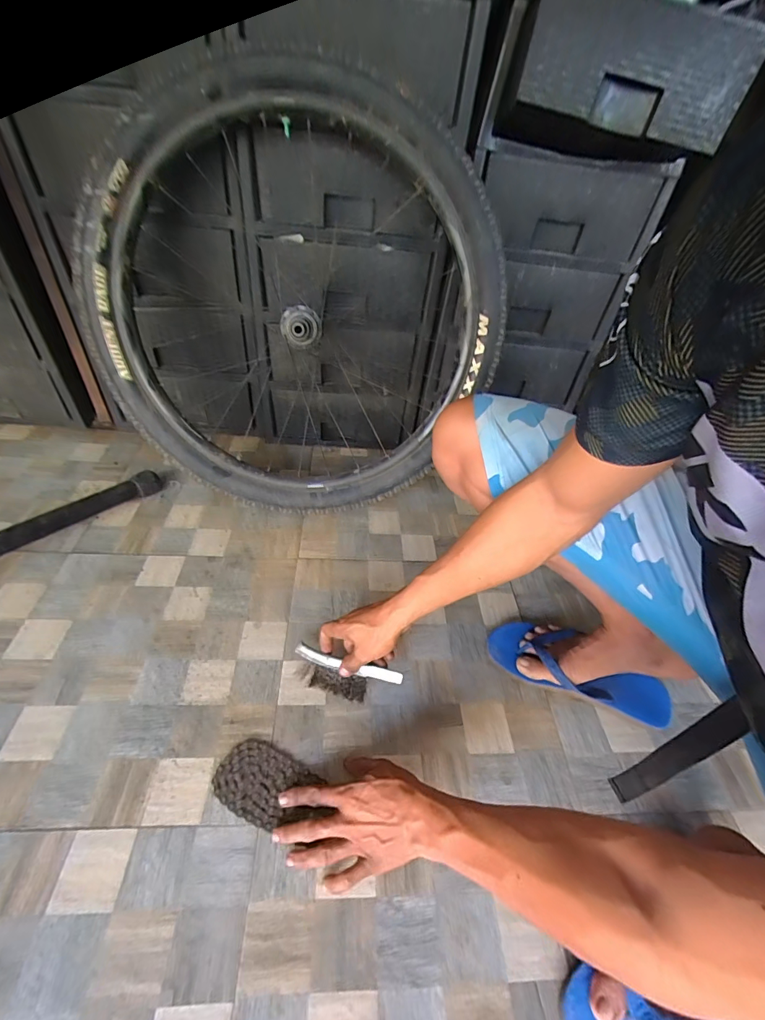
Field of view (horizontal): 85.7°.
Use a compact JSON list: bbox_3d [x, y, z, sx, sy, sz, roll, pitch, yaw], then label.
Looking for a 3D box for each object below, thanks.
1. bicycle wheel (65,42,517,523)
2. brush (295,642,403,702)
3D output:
[{"bbox_3d":[-0.138,-0.301,0.715,0.684,0.657,0.089,-6,26,-2],"label":"bicycle wheel"},{"bbox_3d":[-0.055,0.233,0.583,0.164,0.029,0.046,5,40,21],"label":"brush"}]

